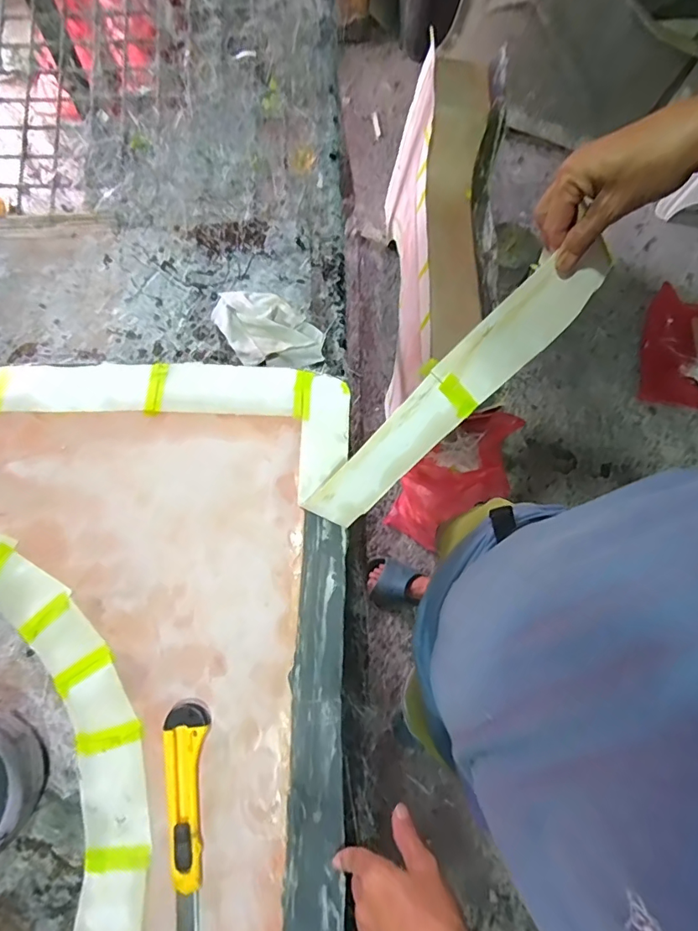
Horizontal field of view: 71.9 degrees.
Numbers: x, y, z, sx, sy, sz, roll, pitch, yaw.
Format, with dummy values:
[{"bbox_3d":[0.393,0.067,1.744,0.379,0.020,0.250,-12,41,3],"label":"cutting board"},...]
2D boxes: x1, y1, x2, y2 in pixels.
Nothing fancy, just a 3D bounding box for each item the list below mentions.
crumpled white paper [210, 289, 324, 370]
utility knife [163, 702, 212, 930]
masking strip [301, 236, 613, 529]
[{"bbox_3d":[-0.122,-0.202,0.708,0.170,0.030,0.105,36,79,9],"label":"crumpled white paper"},{"bbox_3d":[-0.147,0.314,0.422,0.038,0.014,0.192,-2,76,0],"label":"utility knife"},{"bbox_3d":[0.093,-0.069,0.447,0.059,0.012,0.346,42,103,-17],"label":"masking strip"}]

